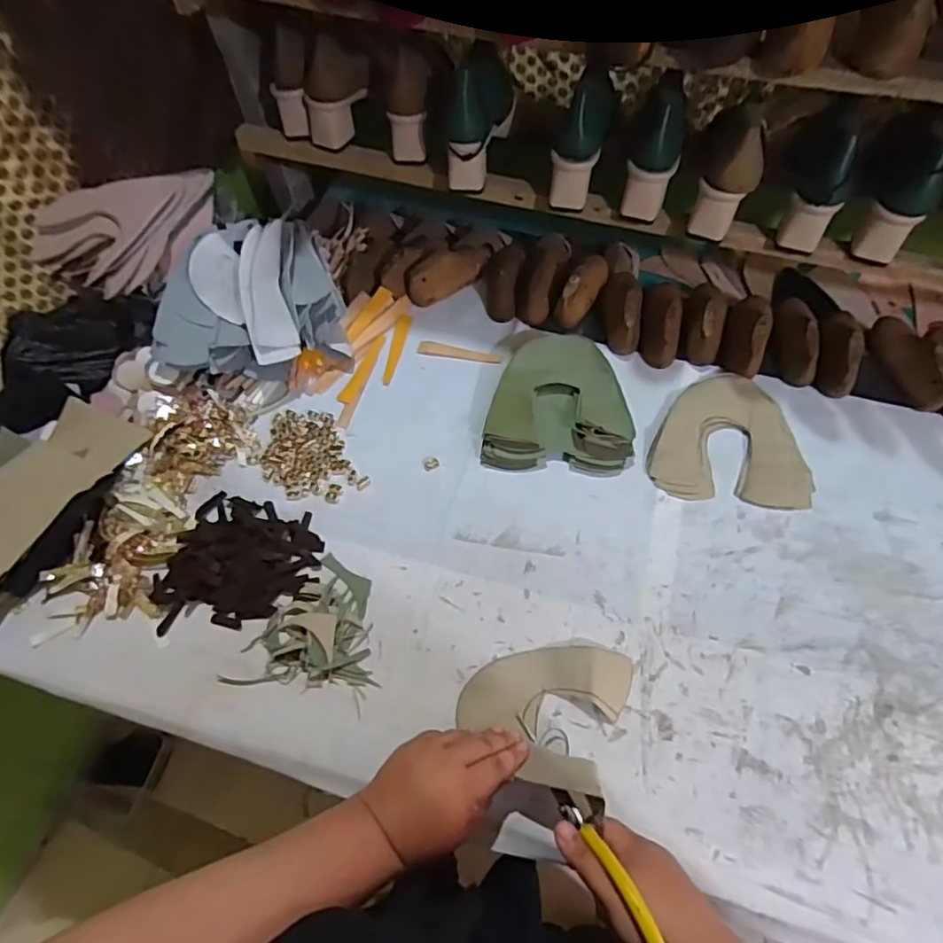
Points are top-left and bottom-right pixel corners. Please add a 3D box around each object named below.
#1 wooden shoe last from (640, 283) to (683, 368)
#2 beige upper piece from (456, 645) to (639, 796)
[{"bbox_3d":[0.249,-0.200,0.764,0.050,0.052,0.131,5,62,5],"label":"wooden shoe last"},{"bbox_3d":[0.063,0.213,0.527,0.153,0.060,0.130,8,62,6],"label":"beige upper piece"}]

